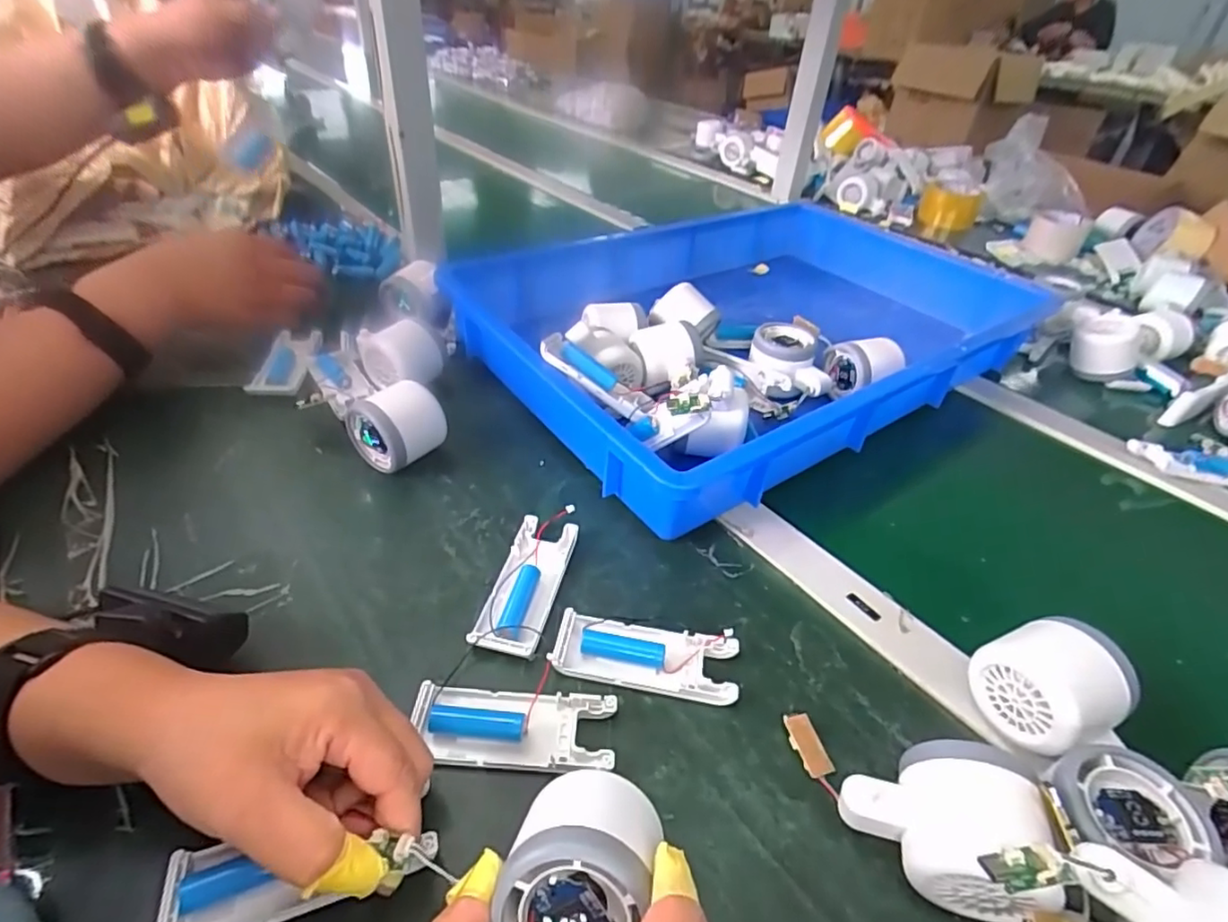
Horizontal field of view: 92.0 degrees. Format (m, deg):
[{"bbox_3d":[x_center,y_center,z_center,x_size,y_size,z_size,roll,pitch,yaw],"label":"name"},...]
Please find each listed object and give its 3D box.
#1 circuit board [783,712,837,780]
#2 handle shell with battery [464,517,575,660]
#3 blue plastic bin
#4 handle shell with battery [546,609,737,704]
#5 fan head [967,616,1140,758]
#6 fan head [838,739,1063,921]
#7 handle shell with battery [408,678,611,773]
[{"bbox_3d":[0.104,0.152,0.318,0.016,0.004,0.033,-13,55,-20],"label":"circuit board"},{"bbox_3d":[-0.057,0.078,0.382,0.042,0.014,0.101,10,41,7],"label":"handle shell with battery"},{"bbox_3d":[0.151,-0.141,0.619,0.555,0.093,0.370,-22,47,-27],"label":"blue plastic bin"},{"bbox_3d":[0.018,0.114,0.348,0.105,0.015,0.039,9,41,5],"label":"handle shell with battery"},{"bbox_3d":[0.235,0.123,0.324,0.055,0.061,0.059,-15,44,-21],"label":"fan head"},{"bbox_3d":[0.147,0.163,0.270,0.078,0.057,0.051,16,40,14],"label":"fan head"},{"bbox_3d":[-0.053,0.139,0.312,0.103,0.013,0.039,3,41,-1],"label":"handle shell with battery"}]

